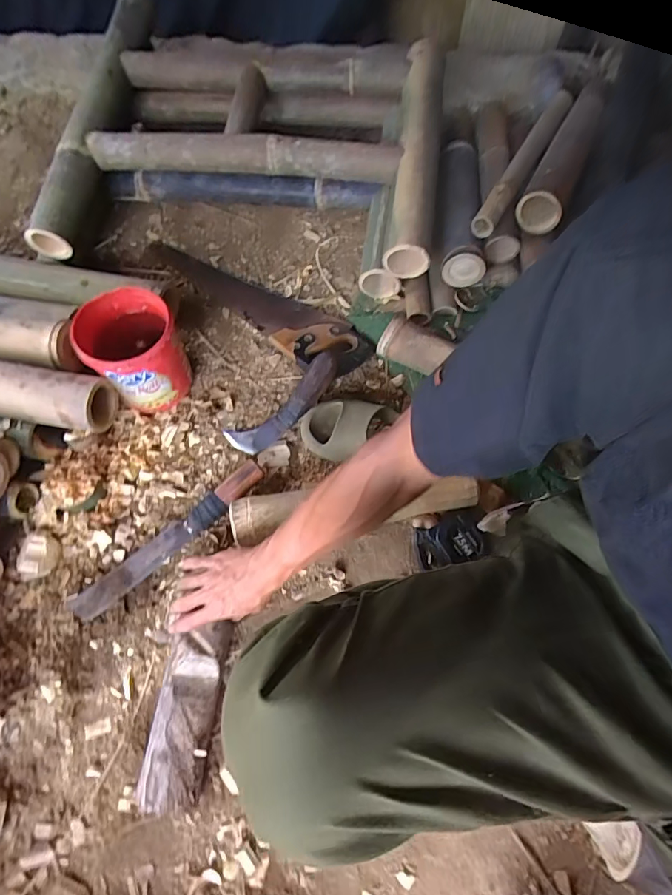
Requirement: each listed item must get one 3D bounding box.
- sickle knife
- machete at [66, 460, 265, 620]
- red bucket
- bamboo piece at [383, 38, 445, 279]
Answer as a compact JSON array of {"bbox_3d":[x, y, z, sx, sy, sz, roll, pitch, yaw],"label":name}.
[{"bbox_3d":[-0.083,-0.070,0.767,0.223,0.025,0.064,-42,72,6],"label":"sickle knife"},{"bbox_3d":[-0.247,0.134,0.697,0.325,0.035,0.049,-41,72,-15],"label":"machete"},{"bbox_3d":[-0.320,-0.155,0.760,0.139,0.151,0.142,0,67,0],"label":"red bucket"},{"bbox_3d":[0.156,-0.567,0.866,0.080,0.083,0.561,7,67,4],"label":"bamboo piece"}]

